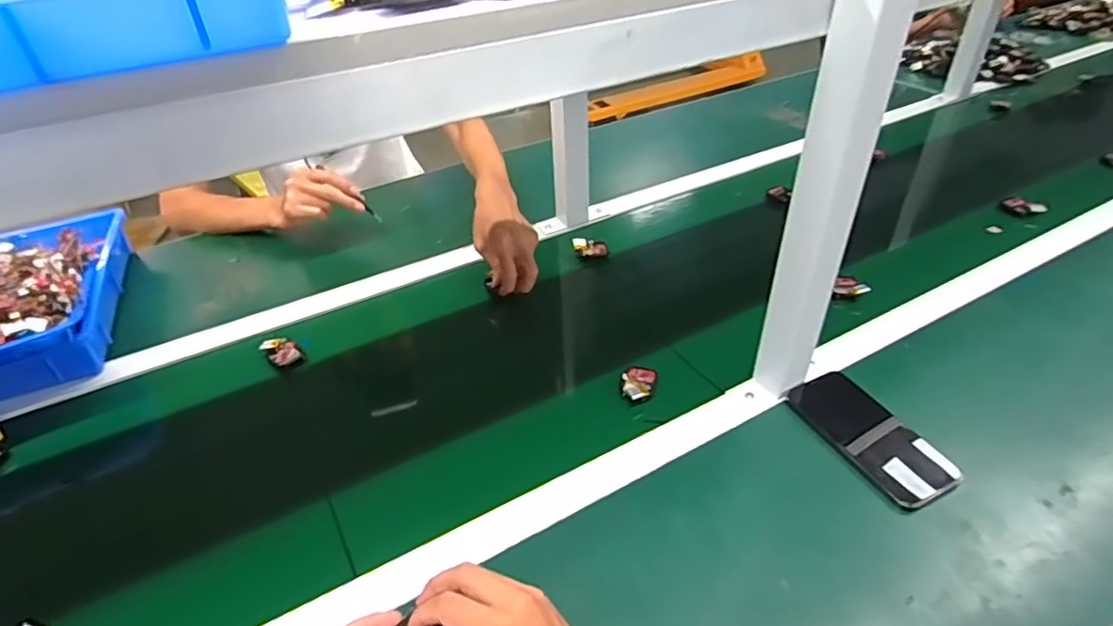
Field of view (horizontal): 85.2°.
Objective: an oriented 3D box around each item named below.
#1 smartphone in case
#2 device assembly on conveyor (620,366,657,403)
[{"bbox_3d":[0.315,0.121,0.612,0.075,0.020,0.159,-18,41,-18],"label":"smartphone in case"},{"bbox_3d":[0.092,0.080,0.690,0.037,0.014,0.055,14,42,20],"label":"device assembly on conveyor"}]

